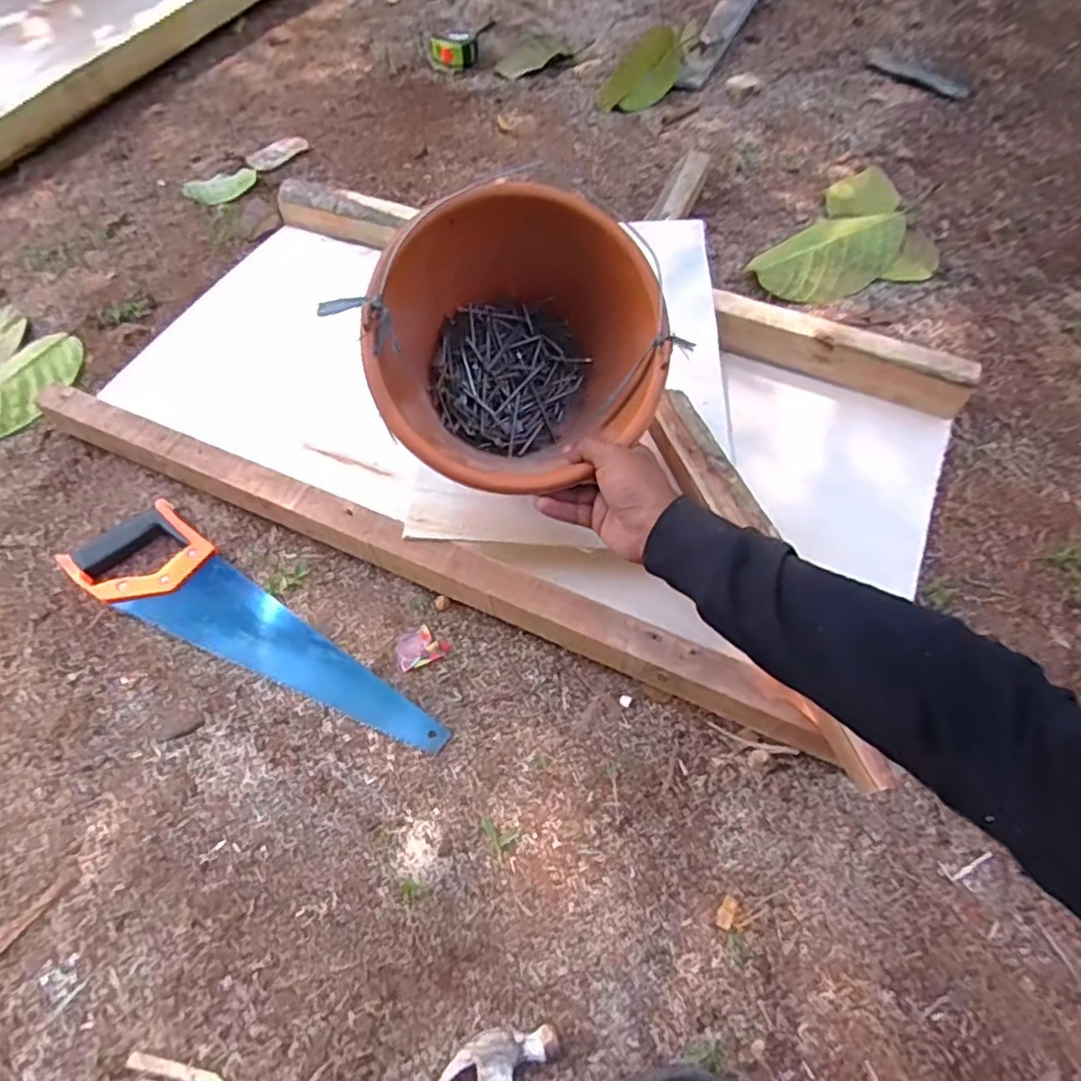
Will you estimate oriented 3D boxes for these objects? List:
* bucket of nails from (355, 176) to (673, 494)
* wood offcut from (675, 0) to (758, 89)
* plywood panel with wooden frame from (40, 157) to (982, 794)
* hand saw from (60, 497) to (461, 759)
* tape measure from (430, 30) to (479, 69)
[{"bbox_3d":[-0.028,-0.181,0.633,0.253,0.215,0.240,5,97,-8],"label":"bucket of nails"},{"bbox_3d":[0.361,-1.008,1.260,0.065,0.014,0.466,22,65,13],"label":"wood offcut"},{"bbox_3d":[-0.033,-0.193,0.771,0.991,0.091,0.535,22,65,13],"label":"plywood panel with wooden frame"},{"bbox_3d":[-0.294,0.098,0.666,0.447,0.024,0.107,29,67,16],"label":"hand saw"},{"bbox_3d":[-0.166,-0.938,1.249,0.091,0.040,0.066,-2,62,0],"label":"tape measure"}]

